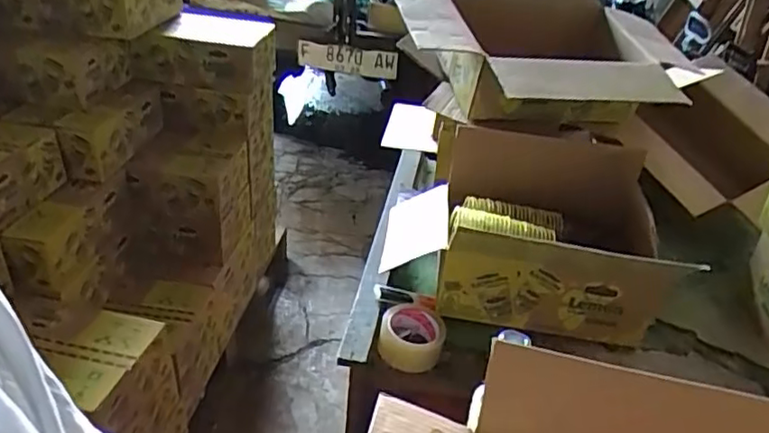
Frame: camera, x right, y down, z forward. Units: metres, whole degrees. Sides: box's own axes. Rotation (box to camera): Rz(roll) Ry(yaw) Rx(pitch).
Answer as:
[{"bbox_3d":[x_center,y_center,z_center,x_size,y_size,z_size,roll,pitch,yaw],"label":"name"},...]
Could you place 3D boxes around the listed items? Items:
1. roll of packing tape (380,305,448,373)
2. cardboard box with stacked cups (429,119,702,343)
[{"bbox_3d":[0.045,0.182,0.950,0.097,0.053,0.102,4,33,-2],"label":"roll of packing tape"},{"bbox_3d":[0.265,0.026,1.040,0.379,0.219,0.352,7,33,4],"label":"cardboard box with stacked cups"}]

